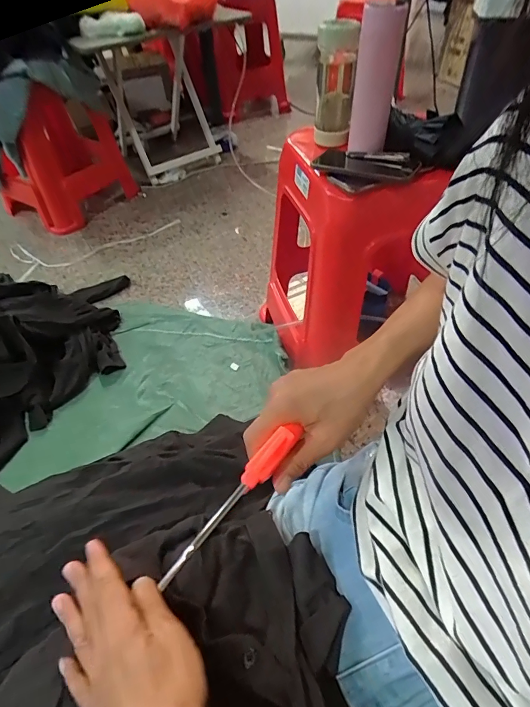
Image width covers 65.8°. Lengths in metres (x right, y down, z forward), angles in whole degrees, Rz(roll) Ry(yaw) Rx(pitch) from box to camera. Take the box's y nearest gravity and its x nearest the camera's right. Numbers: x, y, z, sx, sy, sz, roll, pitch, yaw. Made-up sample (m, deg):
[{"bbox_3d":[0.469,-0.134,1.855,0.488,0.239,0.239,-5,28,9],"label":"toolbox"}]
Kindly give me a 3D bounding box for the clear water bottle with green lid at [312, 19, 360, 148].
[{"bbox_3d":[0.118,-0.449,0.689,0.061,0.173,0.050,4,48,8],"label":"clear water bottle with green lid"}]

